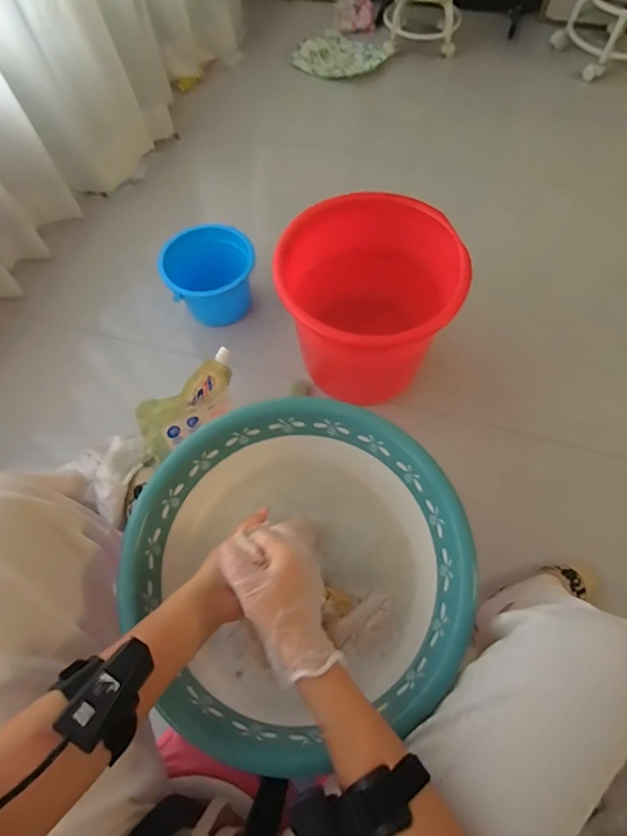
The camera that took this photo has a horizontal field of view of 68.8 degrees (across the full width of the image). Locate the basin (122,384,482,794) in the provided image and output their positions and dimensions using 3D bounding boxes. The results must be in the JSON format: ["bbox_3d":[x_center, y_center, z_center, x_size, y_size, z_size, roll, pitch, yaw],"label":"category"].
[{"bbox_3d":[-0.008,0.161,0.523,0.342,0.100,0.353,-1,64,2],"label":"basin"}]

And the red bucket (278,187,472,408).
[{"bbox_3d":[0.104,-0.222,0.898,0.315,0.270,0.274,7,65,5],"label":"red bucket"}]

